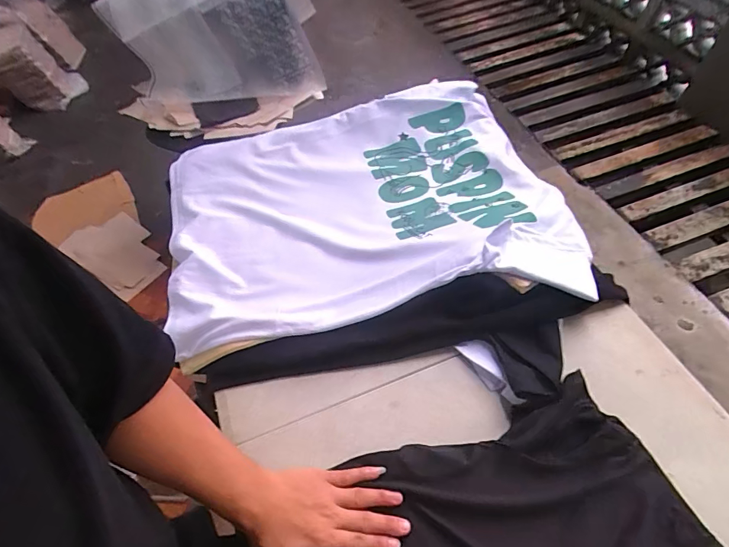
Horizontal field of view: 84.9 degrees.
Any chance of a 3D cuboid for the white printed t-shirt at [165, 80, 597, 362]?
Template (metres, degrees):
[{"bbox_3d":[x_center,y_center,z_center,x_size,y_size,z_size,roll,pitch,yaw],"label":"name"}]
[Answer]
[{"bbox_3d":[-0.018,-0.146,0.706,0.678,0.080,0.531,-8,56,1],"label":"white printed t-shirt"}]

